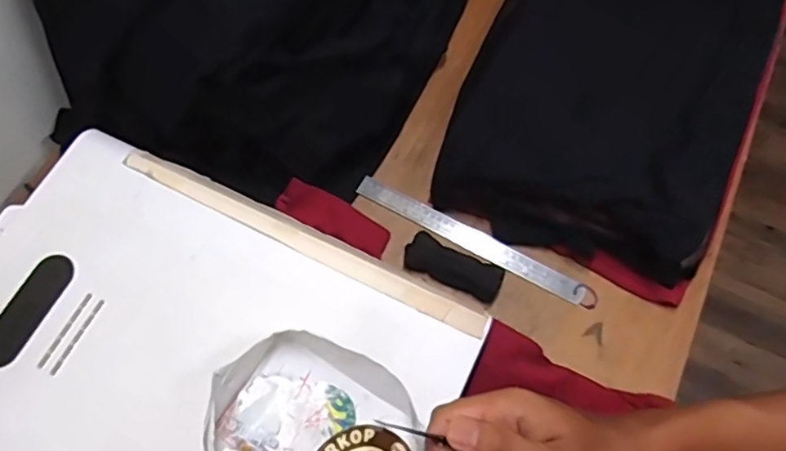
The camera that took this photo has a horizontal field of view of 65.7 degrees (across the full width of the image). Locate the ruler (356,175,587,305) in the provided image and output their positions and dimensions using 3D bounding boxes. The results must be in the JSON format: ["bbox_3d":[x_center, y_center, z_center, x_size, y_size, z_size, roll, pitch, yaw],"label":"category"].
[{"bbox_3d":[0.099,0.016,0.810,0.325,0.006,0.032,28,72,13],"label":"ruler"}]

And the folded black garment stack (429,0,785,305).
[{"bbox_3d":[0.311,-0.211,0.844,0.366,0.128,0.548,24,69,11],"label":"folded black garment stack"}]

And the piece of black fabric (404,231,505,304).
[{"bbox_3d":[0.078,0.053,0.785,0.125,0.014,0.049,24,69,11],"label":"piece of black fabric"}]

